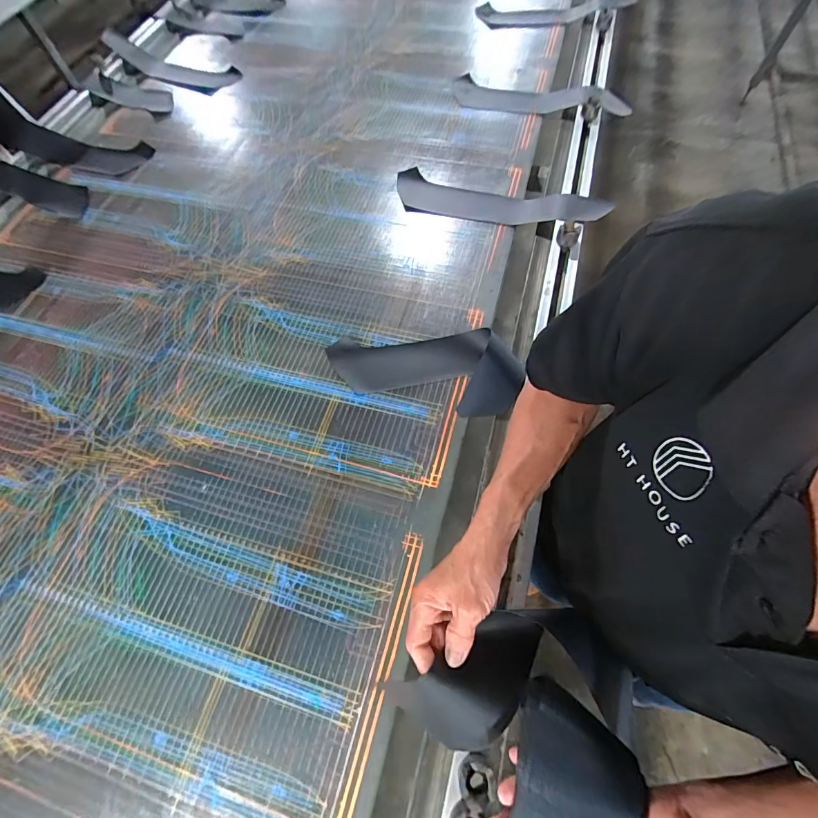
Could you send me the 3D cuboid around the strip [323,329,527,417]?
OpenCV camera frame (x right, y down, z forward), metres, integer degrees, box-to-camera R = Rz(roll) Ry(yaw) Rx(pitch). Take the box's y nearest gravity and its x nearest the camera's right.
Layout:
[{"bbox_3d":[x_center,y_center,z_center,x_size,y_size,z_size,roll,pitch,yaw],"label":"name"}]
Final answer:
[{"bbox_3d":[0.023,-0.078,0.645,0.304,0.052,0.130,14,64,8],"label":"strip"}]

